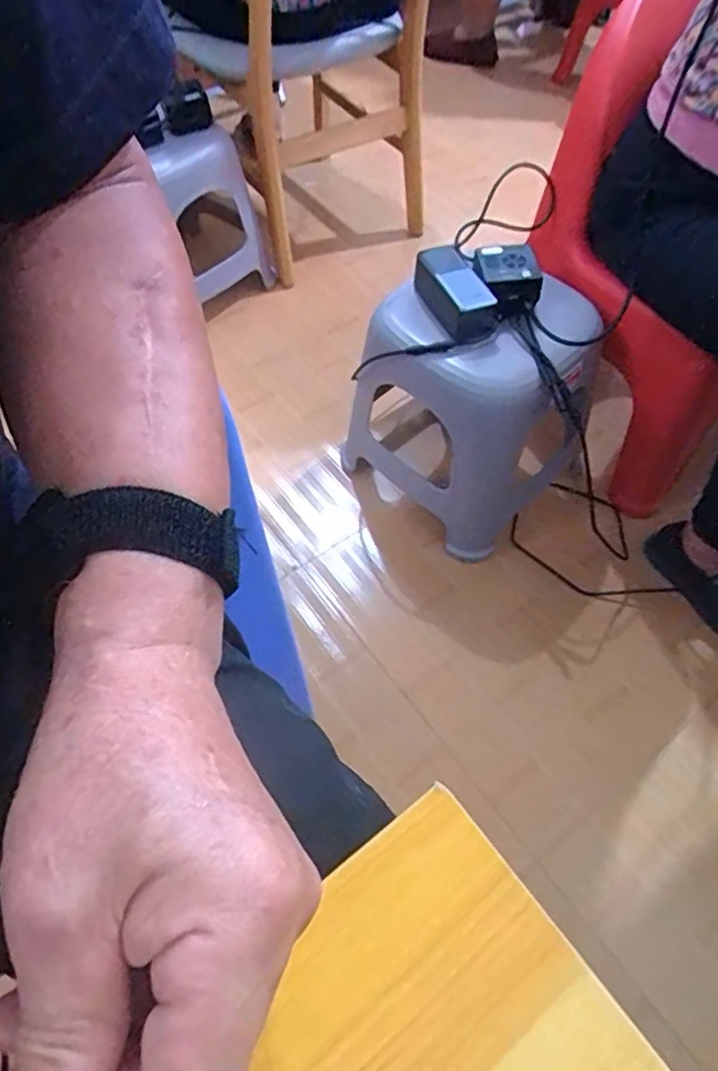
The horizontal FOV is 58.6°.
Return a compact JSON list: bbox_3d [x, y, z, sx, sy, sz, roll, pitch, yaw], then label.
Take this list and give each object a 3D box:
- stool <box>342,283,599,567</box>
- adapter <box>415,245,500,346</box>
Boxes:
[{"bbox_3d":[0.180,-0.199,0.959,0.292,0.351,0.283,-38,63,-22],"label":"stool"},{"bbox_3d":[0.128,-0.318,0.835,0.065,0.055,0.144,-20,58,-12],"label":"adapter"}]

